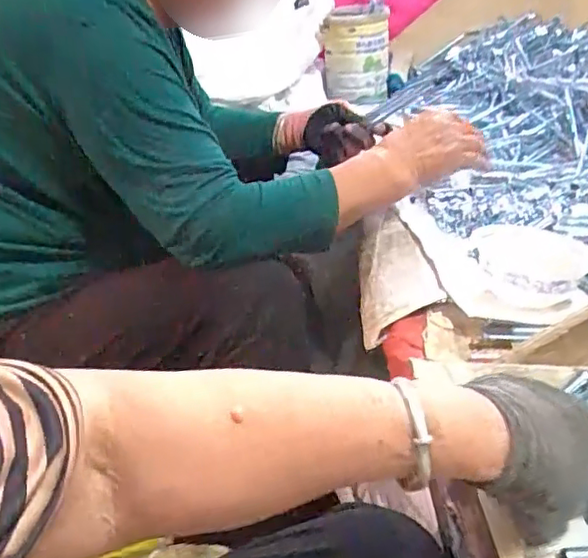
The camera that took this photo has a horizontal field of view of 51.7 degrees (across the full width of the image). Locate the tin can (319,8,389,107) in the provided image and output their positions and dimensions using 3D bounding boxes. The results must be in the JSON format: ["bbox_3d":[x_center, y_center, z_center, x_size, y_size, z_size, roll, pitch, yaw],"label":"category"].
[{"bbox_3d":[0.119,-0.429,1.166,0.124,0.172,0.105,3,32,6],"label":"tin can"}]

